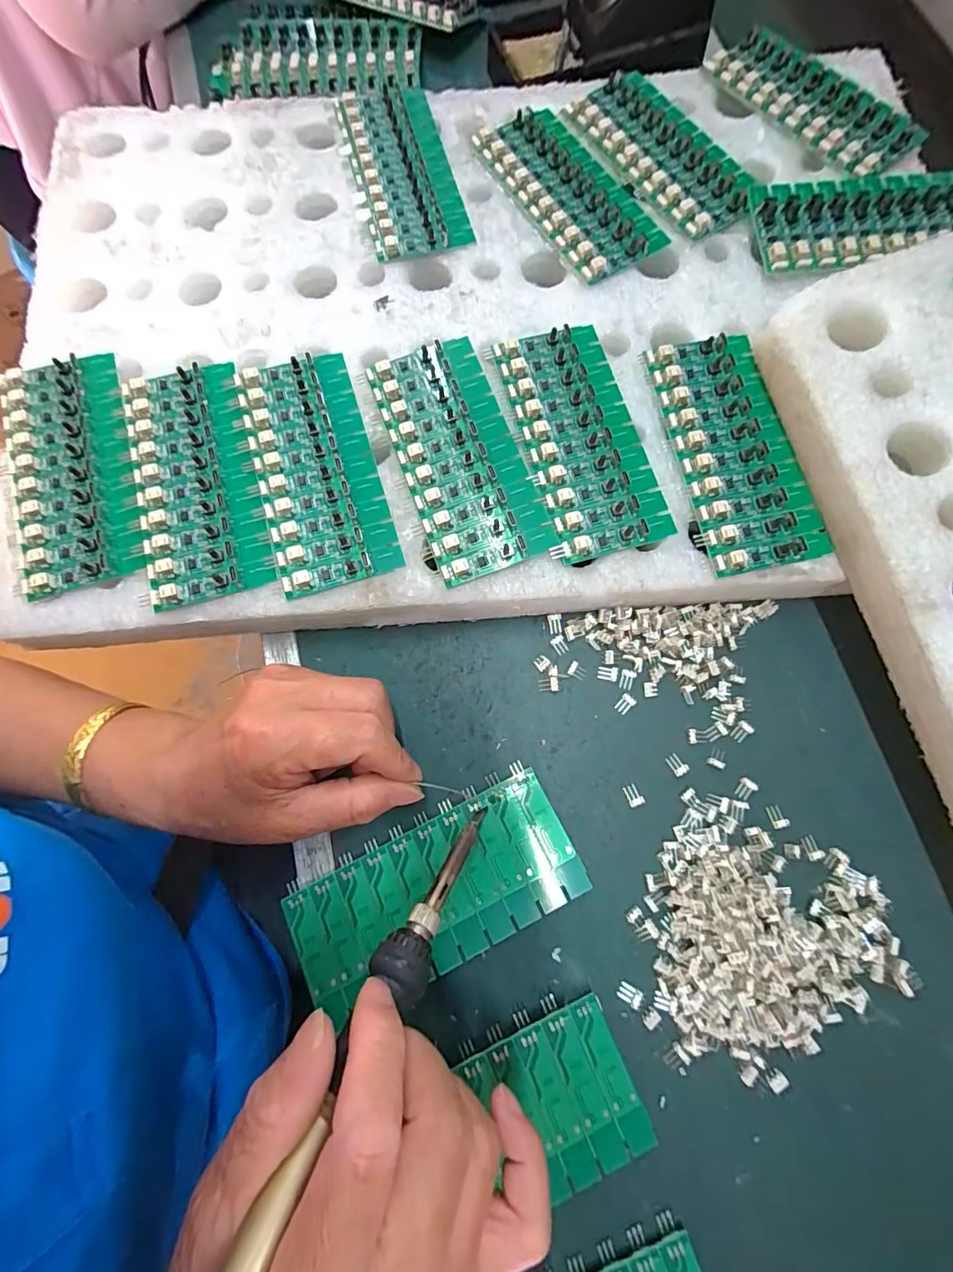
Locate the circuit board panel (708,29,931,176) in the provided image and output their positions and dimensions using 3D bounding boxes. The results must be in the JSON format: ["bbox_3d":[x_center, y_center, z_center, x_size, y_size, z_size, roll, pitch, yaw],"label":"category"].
[{"bbox_3d":[0.219,-0.350,0.321,0.055,0.011,0.138,-39,79,-8],"label":"circuit board panel"}]

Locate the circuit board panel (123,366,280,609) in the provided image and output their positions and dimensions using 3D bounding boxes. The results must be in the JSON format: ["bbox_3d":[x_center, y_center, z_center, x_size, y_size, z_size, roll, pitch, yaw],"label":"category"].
[{"bbox_3d":[-0.150,-0.084,0.262,0.062,0.008,0.135,-16,77,-3],"label":"circuit board panel"}]

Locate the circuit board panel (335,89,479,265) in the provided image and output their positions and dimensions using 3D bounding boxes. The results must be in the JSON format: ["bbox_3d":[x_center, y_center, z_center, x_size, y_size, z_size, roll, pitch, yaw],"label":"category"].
[{"bbox_3d":[-0.051,-0.306,0.317,0.064,0.005,0.145,-15,77,-3],"label":"circuit board panel"}]

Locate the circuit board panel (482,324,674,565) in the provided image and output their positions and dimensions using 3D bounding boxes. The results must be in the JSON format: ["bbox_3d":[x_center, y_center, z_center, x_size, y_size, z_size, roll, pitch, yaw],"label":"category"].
[{"bbox_3d":[0.057,-0.110,0.267,0.067,0.006,0.136,-14,77,-3],"label":"circuit board panel"}]

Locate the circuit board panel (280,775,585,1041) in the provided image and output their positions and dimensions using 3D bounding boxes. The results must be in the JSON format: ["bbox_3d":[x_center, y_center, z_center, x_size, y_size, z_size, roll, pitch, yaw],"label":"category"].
[{"bbox_3d":[-0.020,0.124,0.239,0.138,0.013,0.064,-21,80,-5],"label":"circuit board panel"}]

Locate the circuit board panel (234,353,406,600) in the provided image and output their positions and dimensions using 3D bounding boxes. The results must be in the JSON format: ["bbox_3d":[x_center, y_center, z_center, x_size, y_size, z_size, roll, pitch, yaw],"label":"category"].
[{"bbox_3d":[-0.086,-0.092,0.263,0.061,0.008,0.136,-17,77,-3],"label":"circuit board panel"}]

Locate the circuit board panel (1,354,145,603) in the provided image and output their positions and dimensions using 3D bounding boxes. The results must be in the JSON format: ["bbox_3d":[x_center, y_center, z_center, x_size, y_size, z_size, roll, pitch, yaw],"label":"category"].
[{"bbox_3d":[-0.218,-0.091,0.265,0.059,0.005,0.137,-16,77,-3],"label":"circuit board panel"}]

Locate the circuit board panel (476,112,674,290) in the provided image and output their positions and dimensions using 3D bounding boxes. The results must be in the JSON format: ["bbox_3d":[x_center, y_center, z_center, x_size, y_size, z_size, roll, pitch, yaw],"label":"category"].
[{"bbox_3d":[0.058,-0.283,0.309,0.061,0.006,0.134,-31,78,-6],"label":"circuit board panel"}]

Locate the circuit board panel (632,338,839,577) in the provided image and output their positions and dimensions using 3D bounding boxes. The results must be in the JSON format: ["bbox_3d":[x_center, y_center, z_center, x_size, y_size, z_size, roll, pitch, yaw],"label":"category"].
[{"bbox_3d":[0.139,-0.102,0.267,0.064,0.011,0.136,-12,77,-2],"label":"circuit board panel"}]

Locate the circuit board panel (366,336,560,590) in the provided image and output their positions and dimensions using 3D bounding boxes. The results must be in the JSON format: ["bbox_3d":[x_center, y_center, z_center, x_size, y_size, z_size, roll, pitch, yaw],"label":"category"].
[{"bbox_3d":[-0.010,-0.098,0.265,0.062,0.011,0.136,-20,77,-4],"label":"circuit board panel"}]

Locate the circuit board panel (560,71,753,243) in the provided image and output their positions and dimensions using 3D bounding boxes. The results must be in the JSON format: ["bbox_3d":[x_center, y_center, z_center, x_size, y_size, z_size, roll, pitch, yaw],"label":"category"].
[{"bbox_3d":[0.121,-0.315,0.316,0.068,0.006,0.138,-37,79,-8],"label":"circuit board panel"}]

